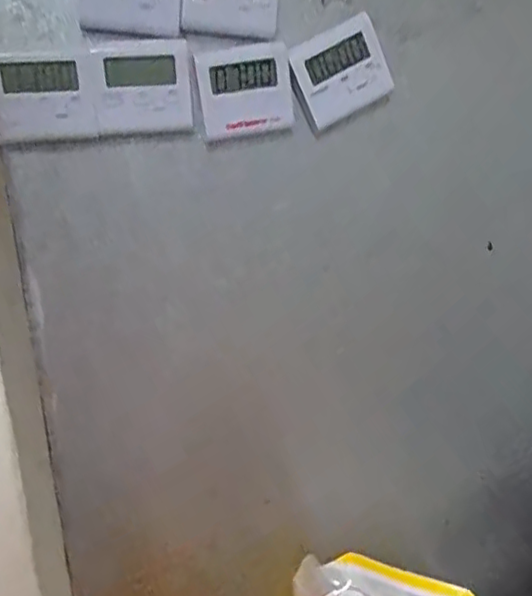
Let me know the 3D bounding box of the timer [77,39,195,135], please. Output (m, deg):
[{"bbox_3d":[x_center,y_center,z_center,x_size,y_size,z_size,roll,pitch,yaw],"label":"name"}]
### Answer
[{"bbox_3d":[-0.075,-0.124,0.369,0.059,0.050,0.014,-6,18,-11],"label":"timer"}]

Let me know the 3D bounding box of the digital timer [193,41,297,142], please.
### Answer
[{"bbox_3d":[-0.012,-0.126,0.381,0.059,0.051,0.008,-6,18,-12],"label":"digital timer"}]

